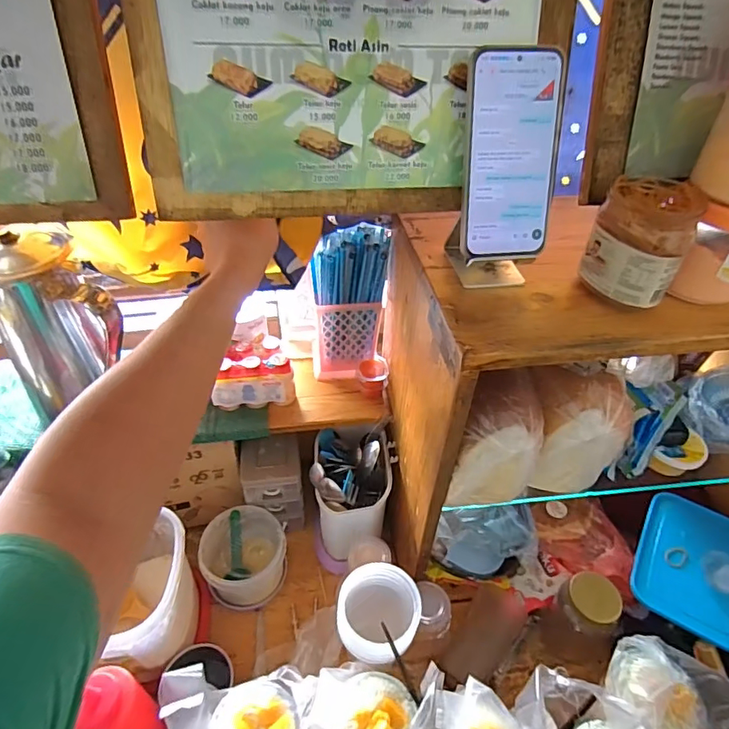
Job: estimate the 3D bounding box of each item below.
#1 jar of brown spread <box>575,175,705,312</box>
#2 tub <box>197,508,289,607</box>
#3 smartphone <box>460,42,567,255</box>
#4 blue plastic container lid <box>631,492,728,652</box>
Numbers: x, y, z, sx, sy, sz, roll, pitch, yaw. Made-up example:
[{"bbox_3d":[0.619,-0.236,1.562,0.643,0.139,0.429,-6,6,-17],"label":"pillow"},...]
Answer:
[{"bbox_3d":[0.239,-0.108,0.428,0.073,0.080,0.079,21,53,17],"label":"jar of brown spread"},{"bbox_3d":[-0.174,0.284,0.723,0.117,0.088,0.123,0,50,0],"label":"tub"},{"bbox_3d":[0.127,-0.176,0.417,0.087,0.161,0.009,-4,22,-7],"label":"smartphone"},{"bbox_3d":[0.448,0.268,0.654,0.135,0.030,0.179,27,55,21],"label":"blue plastic container lid"}]

